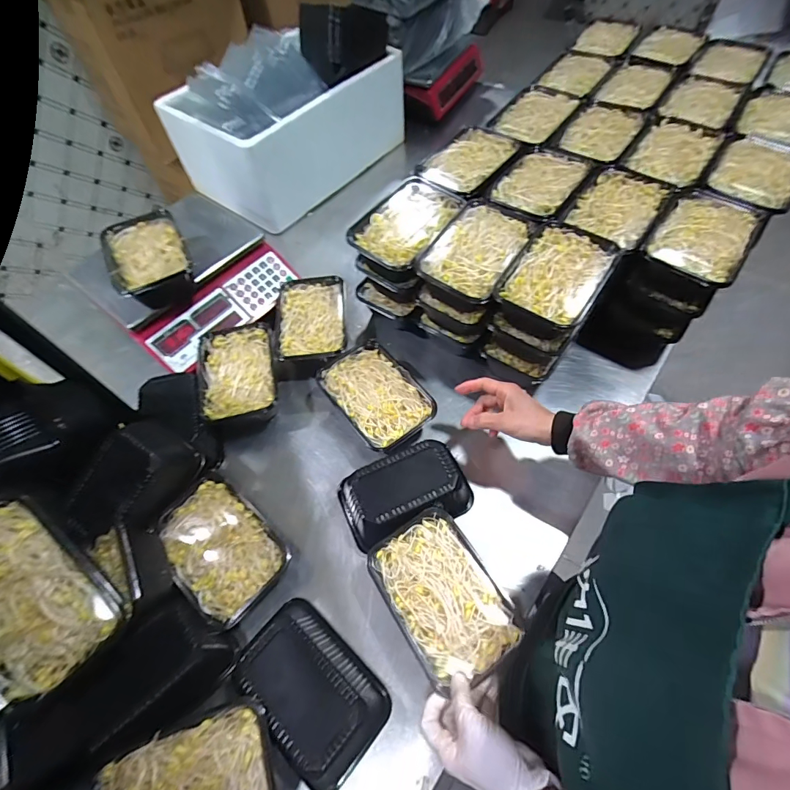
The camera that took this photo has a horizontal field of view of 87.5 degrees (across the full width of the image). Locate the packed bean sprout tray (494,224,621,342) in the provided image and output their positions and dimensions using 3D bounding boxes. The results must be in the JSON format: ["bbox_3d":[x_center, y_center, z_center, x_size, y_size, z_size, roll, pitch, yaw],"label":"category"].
[{"bbox_3d":[0.228,-0.157,0.595,0.119,0.059,0.190,31,66,20],"label":"packed bean sprout tray"}]

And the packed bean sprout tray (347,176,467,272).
[{"bbox_3d":[0.014,-0.266,0.667,0.133,0.057,0.180,28,65,18],"label":"packed bean sprout tray"}]

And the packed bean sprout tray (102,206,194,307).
[{"bbox_3d":[-0.413,-0.226,0.706,0.118,0.078,0.175,-28,62,-13],"label":"packed bean sprout tray"}]

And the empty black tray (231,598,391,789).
[{"bbox_3d":[-0.099,0.339,0.476,0.163,0.077,0.107,39,69,23],"label":"empty black tray"}]

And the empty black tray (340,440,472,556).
[{"bbox_3d":[0.014,0.138,0.583,0.172,0.073,0.102,-20,60,-8],"label":"empty black tray"}]

